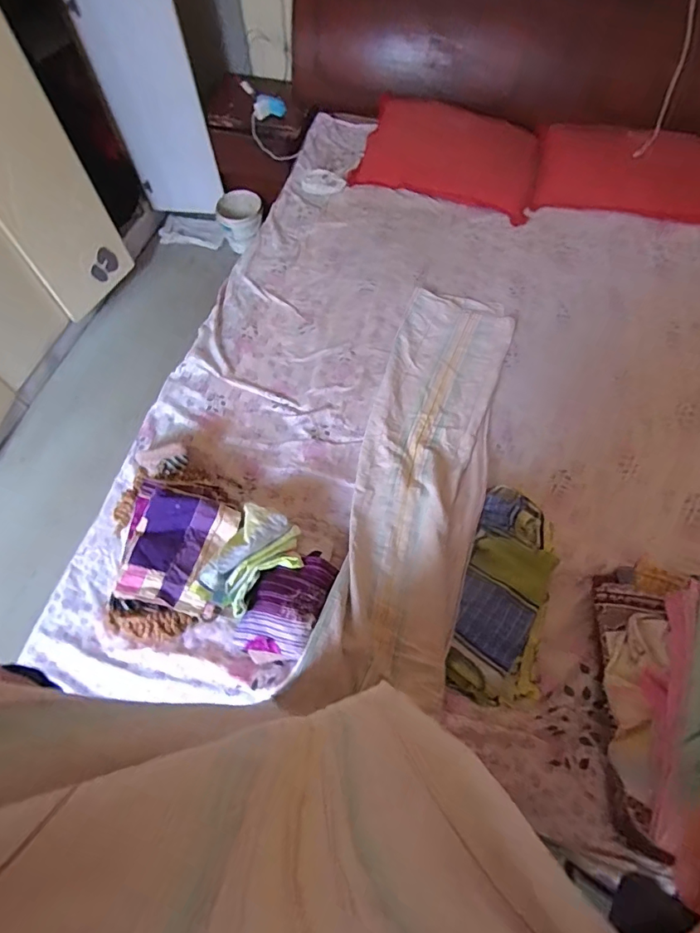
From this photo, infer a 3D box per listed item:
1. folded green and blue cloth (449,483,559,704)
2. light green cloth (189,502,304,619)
[{"bbox_3d":[0.324,0.249,0.946,0.173,0.069,0.430,15,64,10],"label":"folded green and blue cloth"},{"bbox_3d":[-0.182,0.180,0.910,0.152,0.082,0.221,18,64,11],"label":"light green cloth"}]

